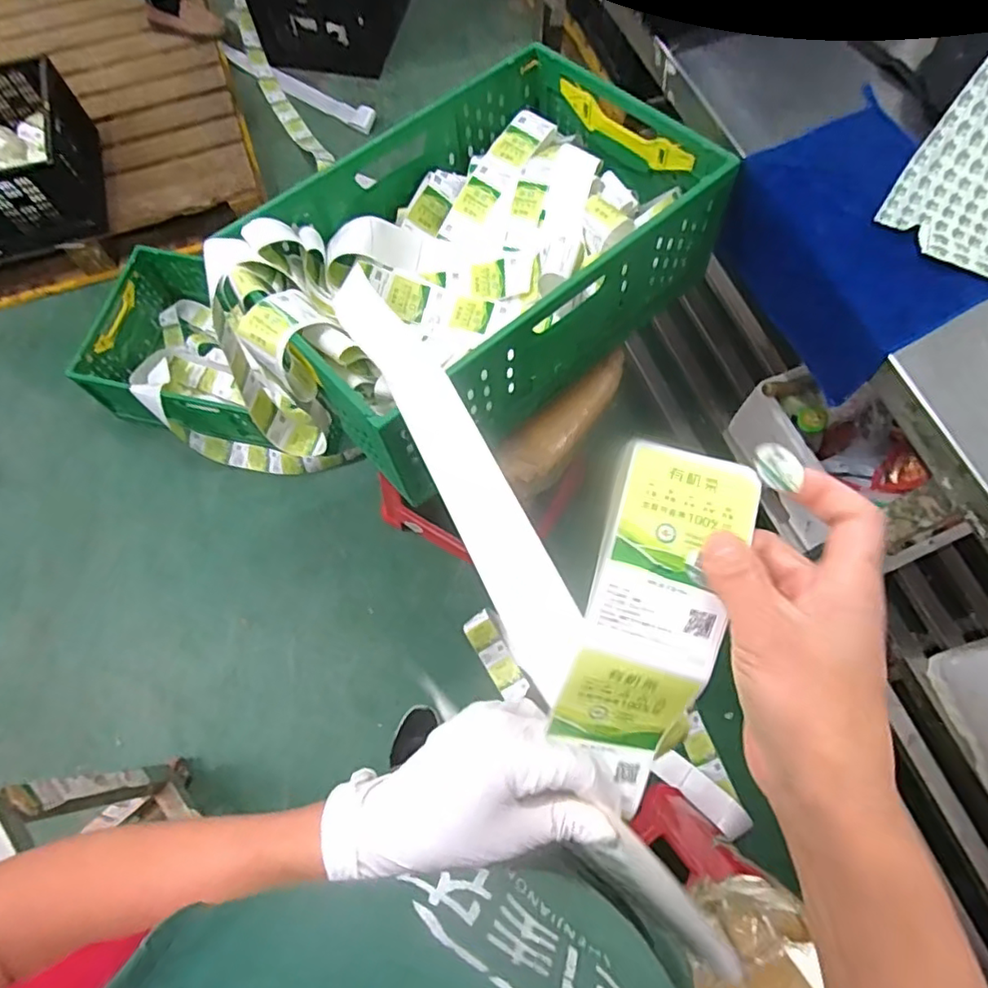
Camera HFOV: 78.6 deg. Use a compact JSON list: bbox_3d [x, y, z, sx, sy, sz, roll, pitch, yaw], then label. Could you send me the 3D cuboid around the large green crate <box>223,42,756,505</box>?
[{"bbox_3d":[-0.023,-0.356,0.874,0.610,0.210,0.434,-40,74,-13],"label":"large green crate"}]

